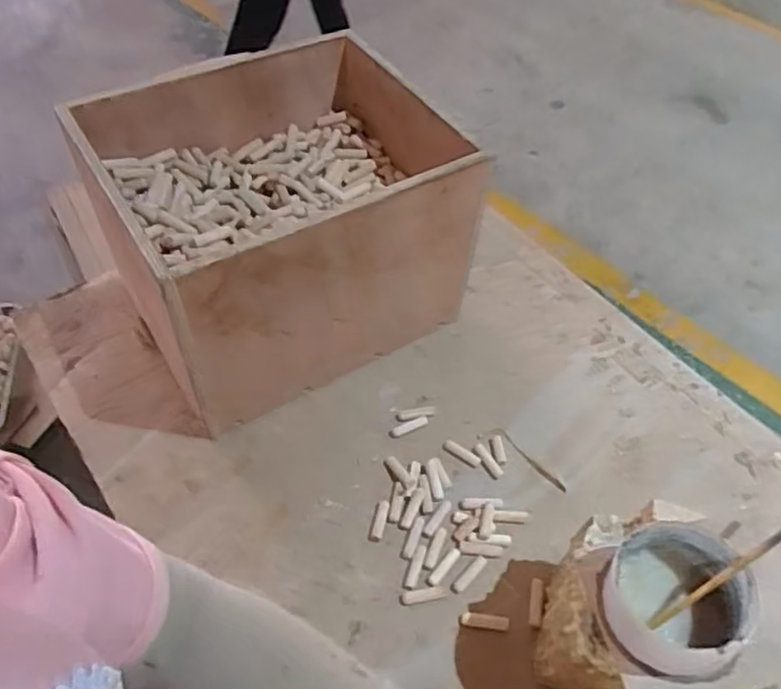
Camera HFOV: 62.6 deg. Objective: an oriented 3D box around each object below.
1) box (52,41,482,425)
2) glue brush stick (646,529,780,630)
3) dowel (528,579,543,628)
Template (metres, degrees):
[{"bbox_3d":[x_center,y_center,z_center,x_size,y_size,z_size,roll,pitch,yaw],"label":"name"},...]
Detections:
[{"bbox_3d":[-0.112,-0.128,0.695,0.339,0.241,0.288,-24,57,-21],"label":"box"},{"bbox_3d":[0.228,0.120,0.388,0.174,0.012,0.007,-43,57,14],"label":"glue brush stick"},{"bbox_3d":[0.128,0.227,0.567,0.009,0.007,0.041,11,52,6],"label":"dowel"}]

